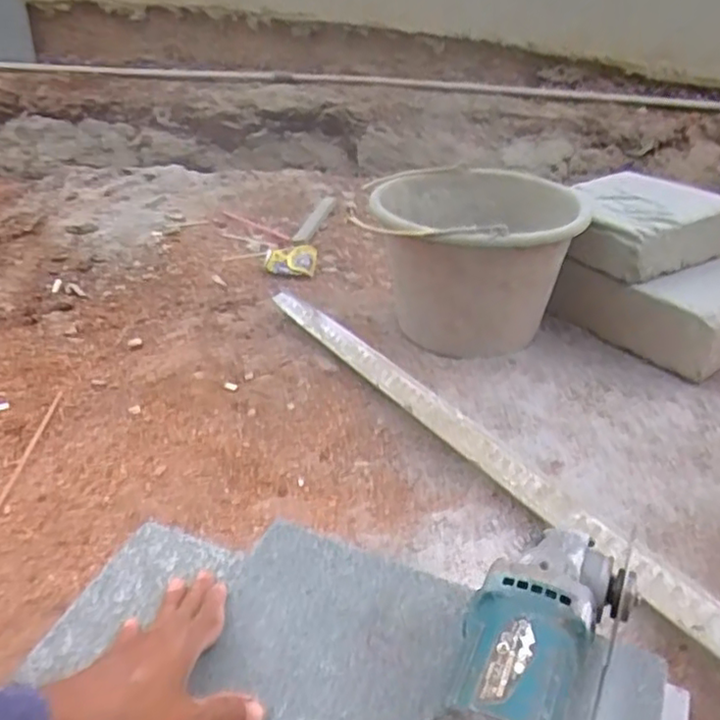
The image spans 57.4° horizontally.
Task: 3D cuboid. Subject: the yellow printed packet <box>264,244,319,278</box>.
[{"bbox_3d":[-0.125,-0.180,1.204,0.091,0.031,0.088,-5,39,-4],"label":"yellow printed packet"}]

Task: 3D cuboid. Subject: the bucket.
[{"bbox_3d":[0.154,-0.134,0.913,0.273,0.198,0.255,7,36,14],"label":"bucket"}]

